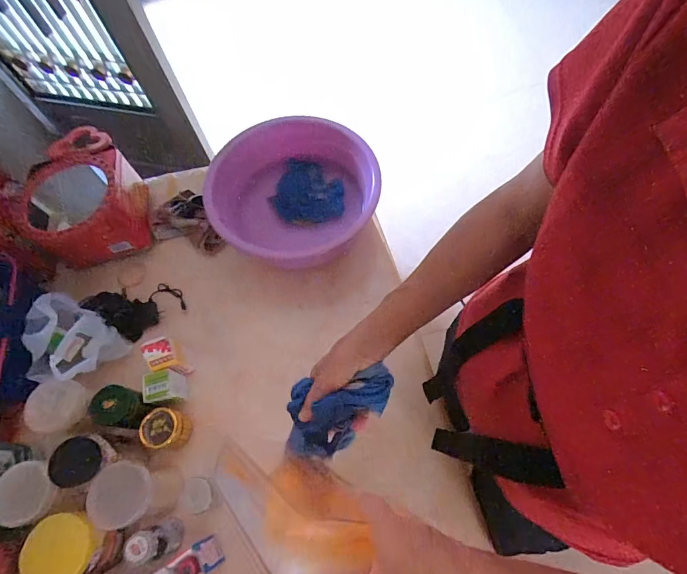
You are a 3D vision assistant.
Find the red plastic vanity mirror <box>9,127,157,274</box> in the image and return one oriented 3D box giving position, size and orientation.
[{"bbox_3d":[-0.517,-0.176,0.787,0.205,0.154,0.212,-24,66,-8],"label":"red plastic vanity mirror"}]

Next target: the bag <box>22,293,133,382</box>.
[{"bbox_3d":[-0.464,0.102,0.664,0.149,0.123,0.129,26,69,14],"label":"bag"}]

